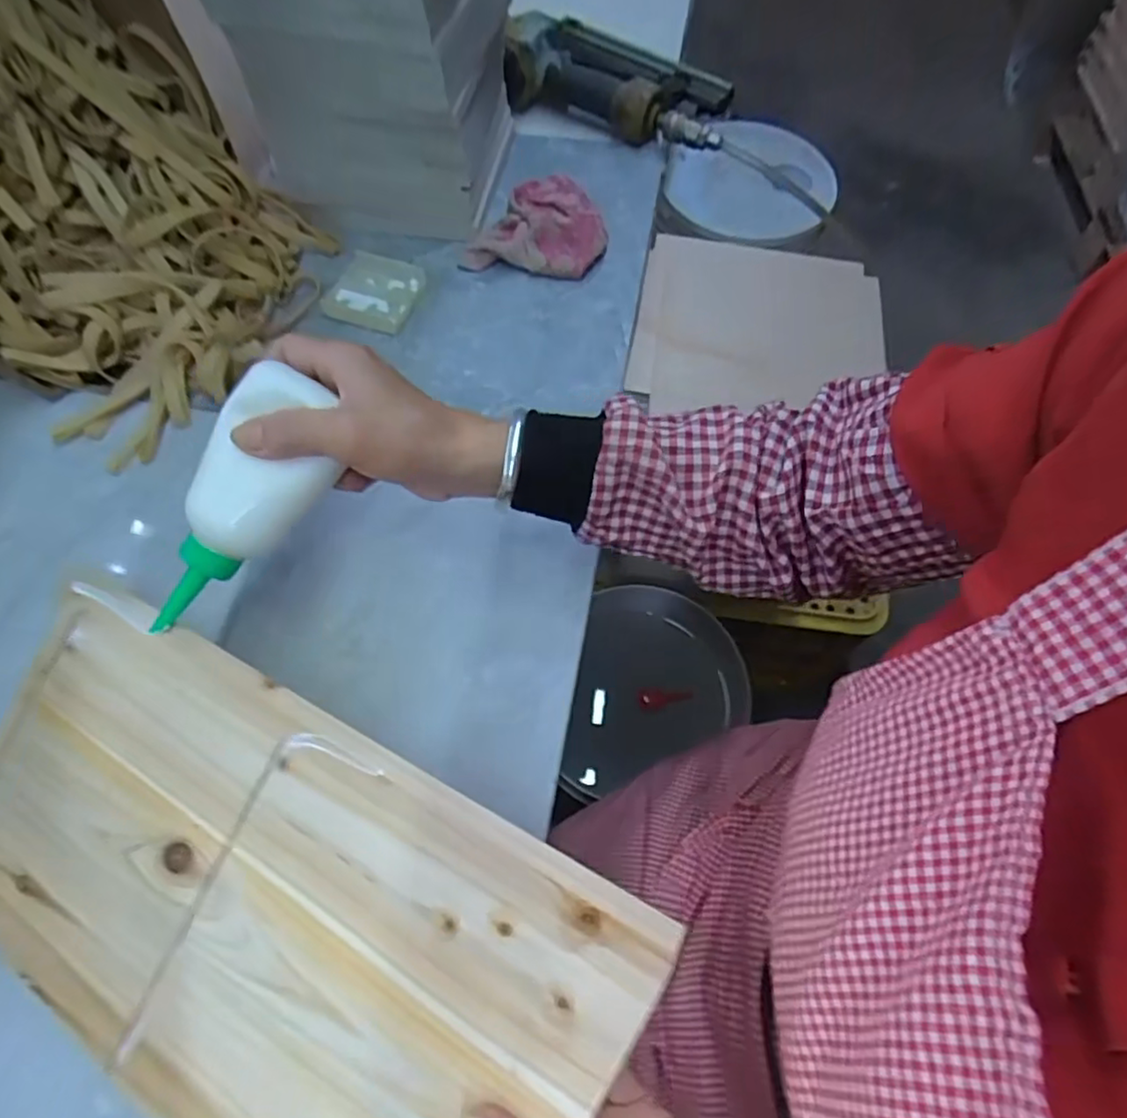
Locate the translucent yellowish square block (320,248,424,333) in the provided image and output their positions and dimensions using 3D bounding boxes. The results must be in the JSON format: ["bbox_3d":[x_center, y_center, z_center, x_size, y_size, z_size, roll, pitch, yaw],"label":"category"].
[{"bbox_3d":[-0.168,-0.238,0.572,0.079,0.019,0.074,16,65,9],"label":"translucent yellowish square block"}]

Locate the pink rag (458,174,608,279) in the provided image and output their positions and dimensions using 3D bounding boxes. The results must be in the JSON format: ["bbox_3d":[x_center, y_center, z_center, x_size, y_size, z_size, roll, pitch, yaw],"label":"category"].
[{"bbox_3d":[-0.022,-0.306,0.594,0.121,0.032,0.101,10,64,5],"label":"pink rag"}]

